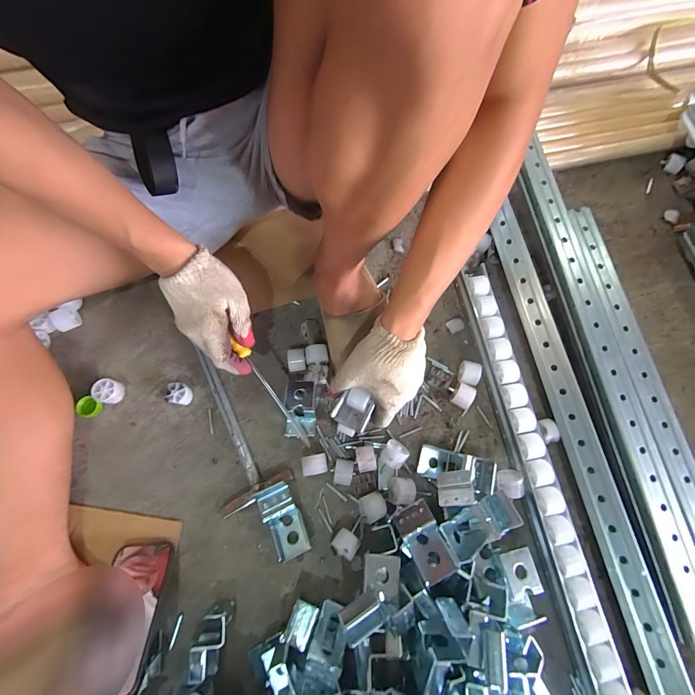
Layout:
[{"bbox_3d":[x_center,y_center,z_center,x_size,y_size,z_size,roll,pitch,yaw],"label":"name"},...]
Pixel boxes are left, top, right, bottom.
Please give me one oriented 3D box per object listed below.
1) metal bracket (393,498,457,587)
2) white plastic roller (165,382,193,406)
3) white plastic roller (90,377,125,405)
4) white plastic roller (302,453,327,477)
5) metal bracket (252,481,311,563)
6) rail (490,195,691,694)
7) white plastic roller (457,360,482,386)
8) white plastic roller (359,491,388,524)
[{"bbox_3d":[0.094,0.237,0.402,0.045,0.029,0.088,-24,76,-7],"label":"metal bracket"},{"bbox_3d":[-0.252,0.070,0.502,0.030,0.026,0.030,0,74,0],"label":"white plastic roller"},{"bbox_3d":[-0.357,0.066,0.500,0.035,0.024,0.034,0,74,0],"label":"white plastic roller"},{"bbox_3d":[-0.047,0.166,0.472,0.034,0.026,0.026,-12,75,-4],"label":"white plastic roller"},{"bbox_3d":[-0.087,0.234,0.453,0.047,0.035,0.094,-28,76,-8],"label":"metal bracket"},{"bbox_3d":[0.320,0.107,0.466,0.036,0.024,0.708,-8,75,-3],"label":"rail"},{"bbox_3d":[0.187,0.042,0.514,0.028,0.034,0.035,12,75,3],"label":"white plastic roller"},{"bbox_3d":[0.034,0.220,0.461,0.036,0.030,0.033,-24,76,-7],"label":"white plastic roller"}]

